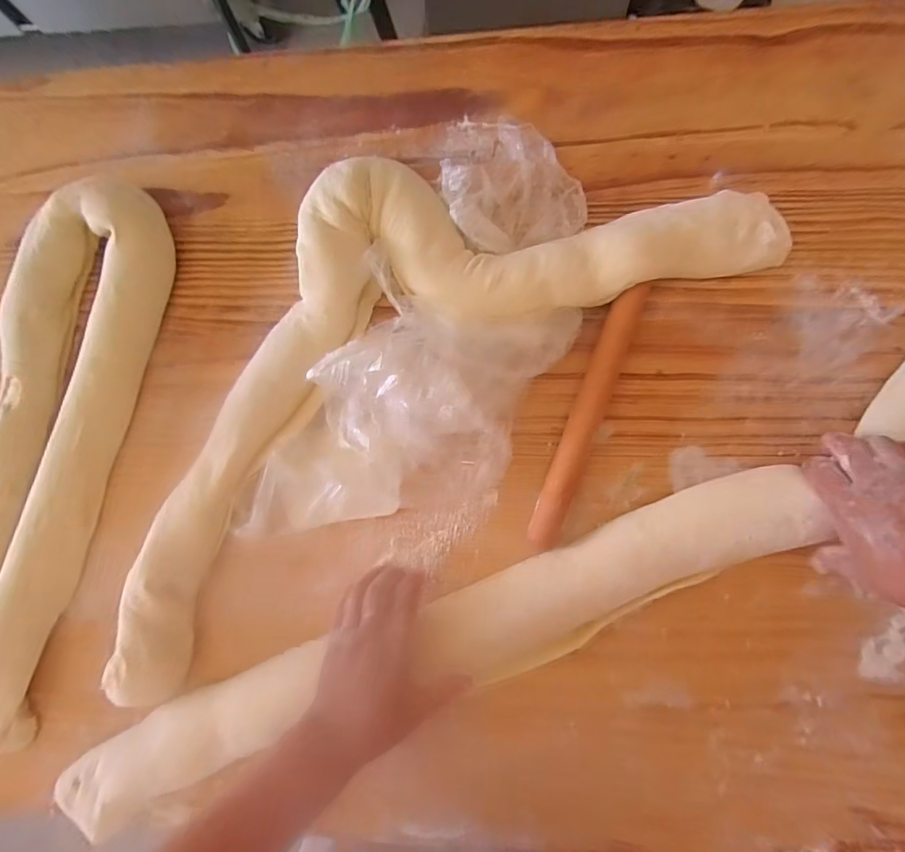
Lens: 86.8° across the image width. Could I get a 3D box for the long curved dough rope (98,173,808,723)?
[{"bbox_3d":[-0.076,-0.070,0.438,0.704,0.052,0.283,-35,84,1],"label":"long curved dough rope"}]

